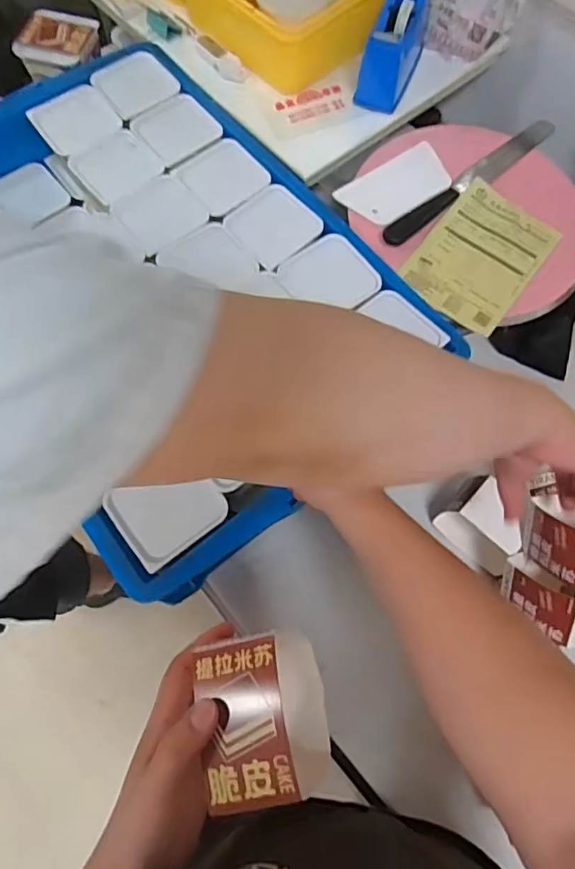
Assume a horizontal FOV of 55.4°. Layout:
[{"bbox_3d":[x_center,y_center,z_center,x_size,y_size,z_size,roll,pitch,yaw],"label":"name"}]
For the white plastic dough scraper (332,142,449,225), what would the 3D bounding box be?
[{"bbox_3d":[0.142,-0.312,0.685,0.148,0.008,0.088,-36,68,-12],"label":"white plastic dough scraper"}]

